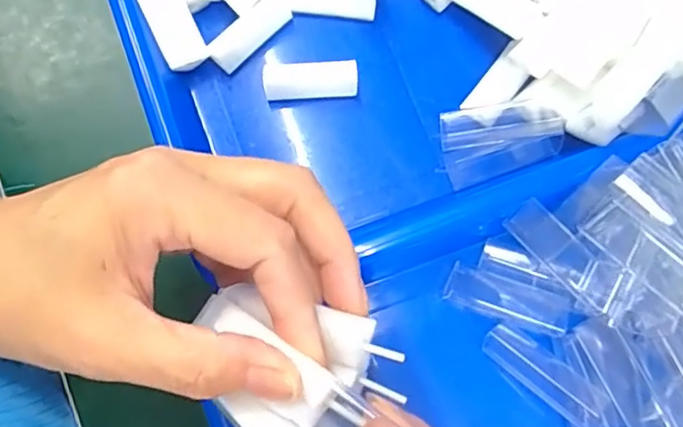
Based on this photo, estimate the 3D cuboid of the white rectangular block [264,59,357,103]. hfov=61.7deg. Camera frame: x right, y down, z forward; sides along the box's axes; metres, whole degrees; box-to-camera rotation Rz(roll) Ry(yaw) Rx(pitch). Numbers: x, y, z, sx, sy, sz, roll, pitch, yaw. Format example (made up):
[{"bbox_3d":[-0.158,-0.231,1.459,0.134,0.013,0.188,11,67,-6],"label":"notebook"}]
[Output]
[{"bbox_3d":[-0.015,-0.066,0.283,0.046,0.004,0.017,-3,80,-1],"label":"white rectangular block"}]

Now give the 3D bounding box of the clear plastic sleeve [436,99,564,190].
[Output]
[{"bbox_3d":[0.075,-0.033,0.269,0.055,0.009,0.035,-10,101,3],"label":"clear plastic sleeve"}]

